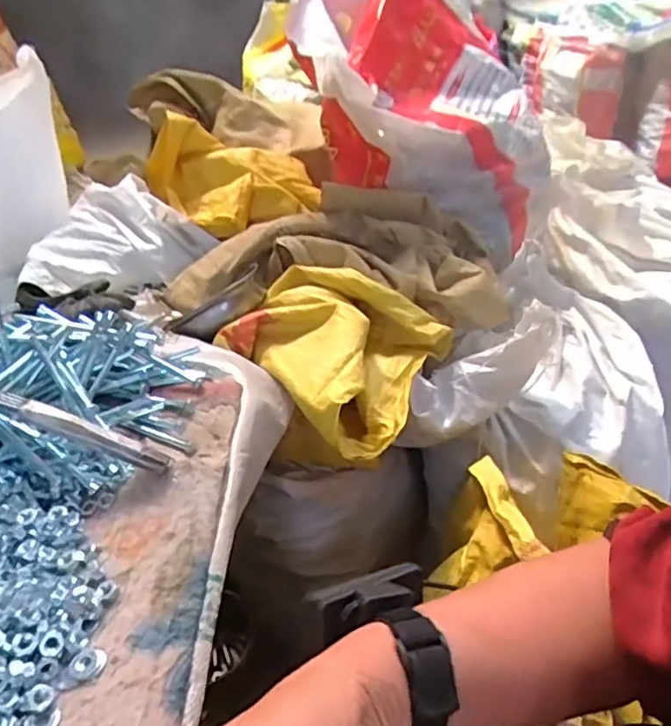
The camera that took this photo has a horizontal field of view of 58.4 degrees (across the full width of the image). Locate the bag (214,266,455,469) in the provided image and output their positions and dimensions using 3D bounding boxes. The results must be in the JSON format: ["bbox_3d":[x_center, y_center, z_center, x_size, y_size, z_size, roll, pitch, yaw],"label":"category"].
[{"bbox_3d":[-0.004,-0.014,0.646,0.190,0.098,0.227,13,40,22],"label":"bag"}]

